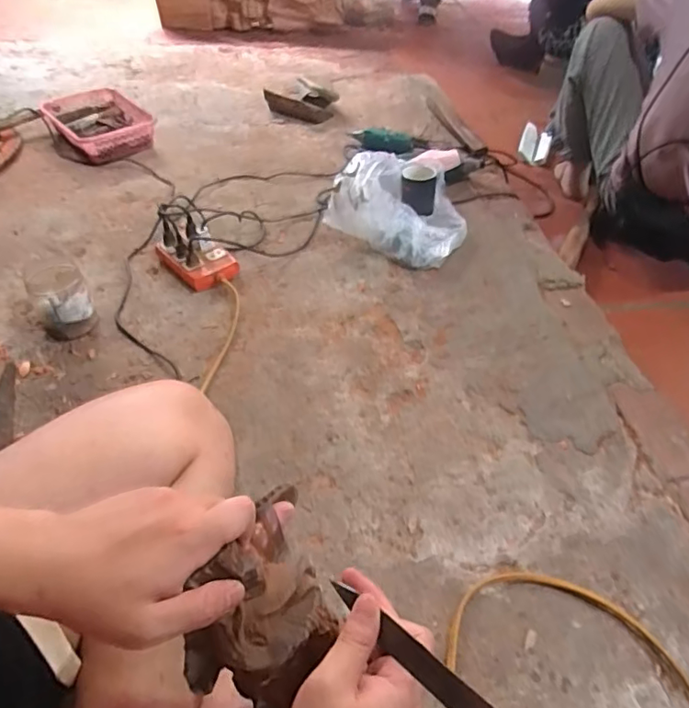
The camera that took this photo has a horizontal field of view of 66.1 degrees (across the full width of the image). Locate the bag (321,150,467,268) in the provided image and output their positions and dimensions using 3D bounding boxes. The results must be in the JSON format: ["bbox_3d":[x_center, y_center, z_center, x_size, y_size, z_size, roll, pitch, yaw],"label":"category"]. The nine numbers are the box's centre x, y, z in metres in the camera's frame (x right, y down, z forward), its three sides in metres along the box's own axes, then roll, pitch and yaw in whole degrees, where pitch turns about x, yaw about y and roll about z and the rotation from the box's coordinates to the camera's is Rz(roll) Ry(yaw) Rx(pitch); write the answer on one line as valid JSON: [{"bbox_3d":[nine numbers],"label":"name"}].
[{"bbox_3d":[0.149,-0.344,1.204,0.284,0.153,0.272,28,52,22],"label":"bag"}]

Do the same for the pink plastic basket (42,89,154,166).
[{"bbox_3d":[-0.711,-0.673,1.548,0.299,0.074,0.229,36,55,27],"label":"pink plastic basket"}]

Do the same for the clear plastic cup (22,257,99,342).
[{"bbox_3d":[-0.508,-0.097,0.951,0.092,0.112,0.107,-25,53,-24],"label":"clear plastic cup"}]

